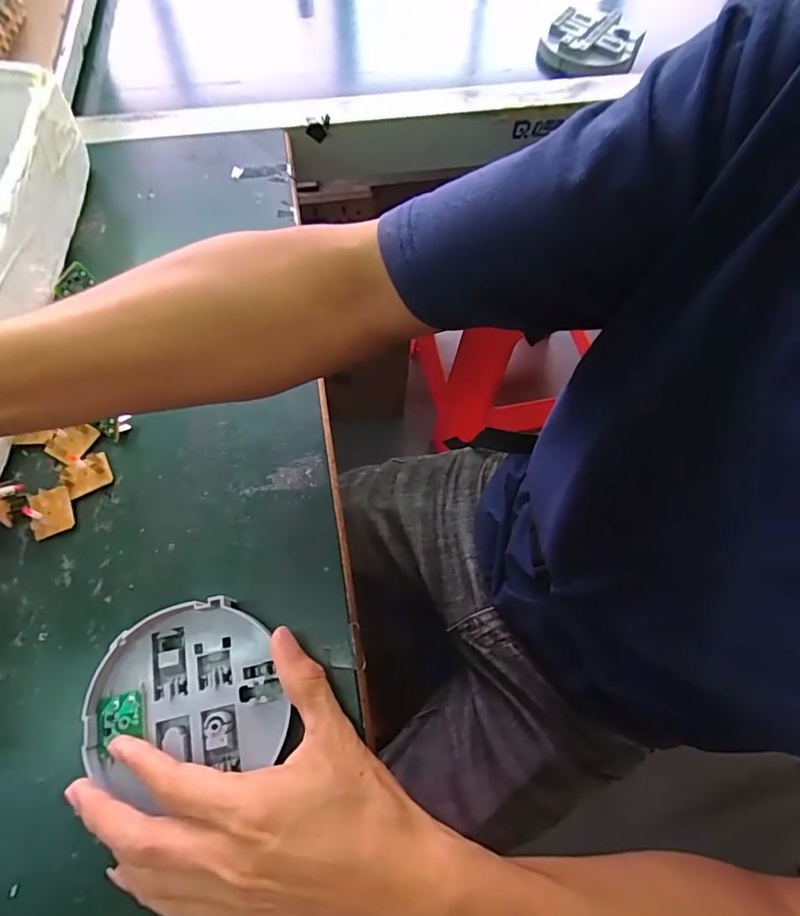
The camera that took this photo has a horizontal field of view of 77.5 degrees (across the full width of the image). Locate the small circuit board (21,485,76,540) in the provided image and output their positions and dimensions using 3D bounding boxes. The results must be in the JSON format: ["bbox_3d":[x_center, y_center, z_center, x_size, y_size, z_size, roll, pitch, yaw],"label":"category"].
[{"bbox_3d":[-0.224,0.034,0.319,0.025,0.005,0.030,-17,76,-19],"label":"small circuit board"}]

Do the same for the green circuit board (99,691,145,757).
[{"bbox_3d":[-0.149,0.139,0.265,0.023,0.004,0.028,-12,67,-7],"label":"green circuit board"}]

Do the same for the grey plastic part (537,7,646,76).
[{"bbox_3d":[0.216,-0.463,0.562,0.095,0.035,0.099,33,69,12],"label":"grey plastic part"}]

